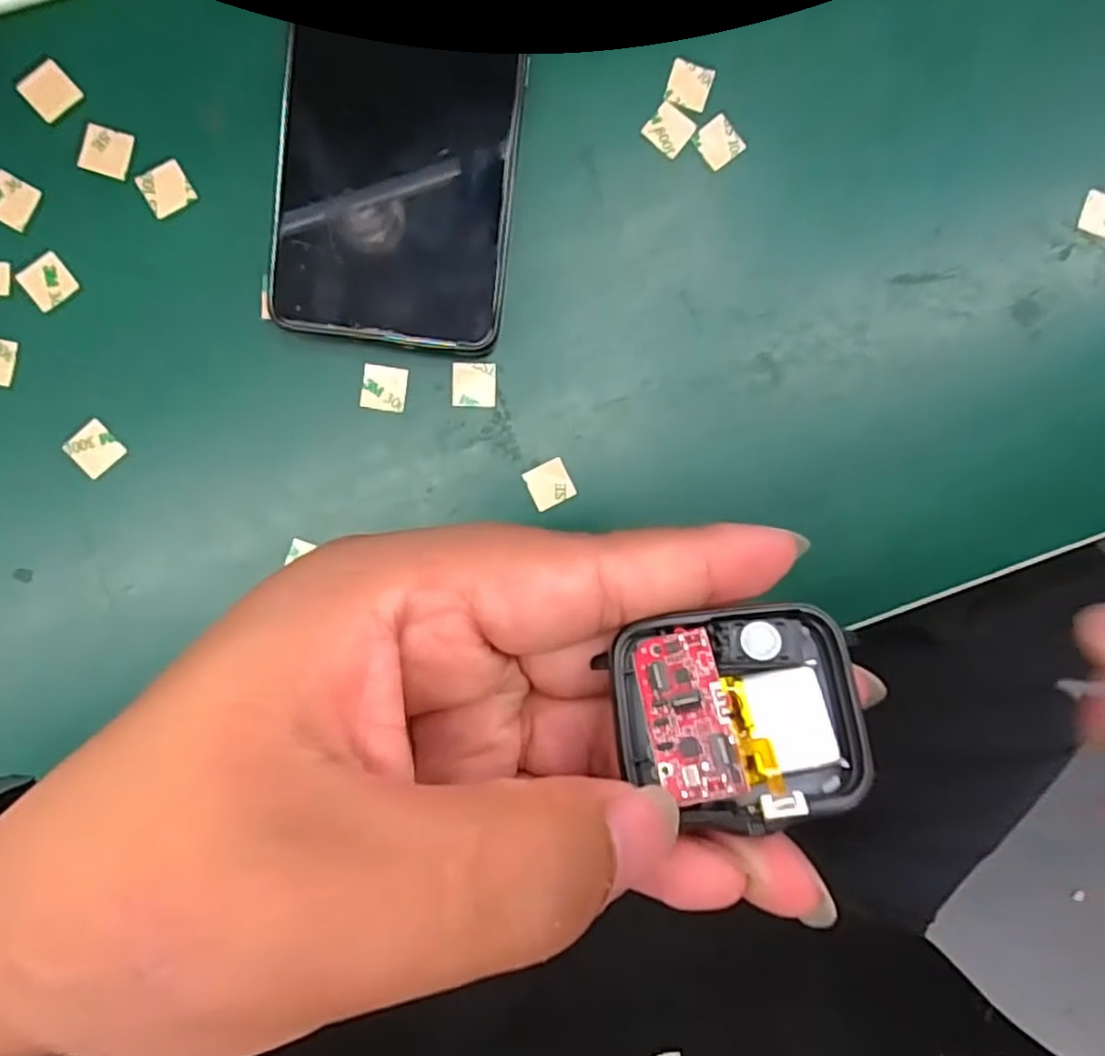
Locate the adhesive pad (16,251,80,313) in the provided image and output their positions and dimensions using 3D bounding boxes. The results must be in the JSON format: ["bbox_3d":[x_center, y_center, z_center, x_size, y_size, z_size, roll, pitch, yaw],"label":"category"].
[{"bbox_3d":[-0.172,-0.084,0.232,0.015,0.004,0.015,-38,93,-3],"label":"adhesive pad"}]

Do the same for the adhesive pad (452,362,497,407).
[{"bbox_3d":[-0.028,-0.051,0.244,0.016,0.004,0.016,-1,91,-4],"label":"adhesive pad"}]

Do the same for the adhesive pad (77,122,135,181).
[{"bbox_3d":[-0.152,-0.128,0.231,0.015,0.004,0.016,14,90,-4],"label":"adhesive pad"}]

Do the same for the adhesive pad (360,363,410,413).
[{"bbox_3d":[-0.060,-0.050,0.242,0.016,0.004,0.015,8,90,-4],"label":"adhesive pad"}]

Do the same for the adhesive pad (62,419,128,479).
[{"bbox_3d":[-0.158,-0.027,0.235,0.015,0.004,0.015,-44,94,-2],"label":"adhesive pad"}]

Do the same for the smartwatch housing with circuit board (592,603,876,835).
[{"bbox_3d":[0.034,0.033,0.122,0.043,0.011,0.036,-8,67,-2],"label":"smartwatch housing with circuit board"}]

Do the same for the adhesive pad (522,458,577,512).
[{"bbox_3d":[-0.001,-0.016,0.248,0.016,0.004,0.015,-26,93,-3],"label":"adhesive pad"}]

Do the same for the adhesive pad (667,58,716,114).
[{"bbox_3d":[0.050,-0.160,0.246,0.014,0.004,0.016,17,90,-4],"label":"adhesive pad"}]

